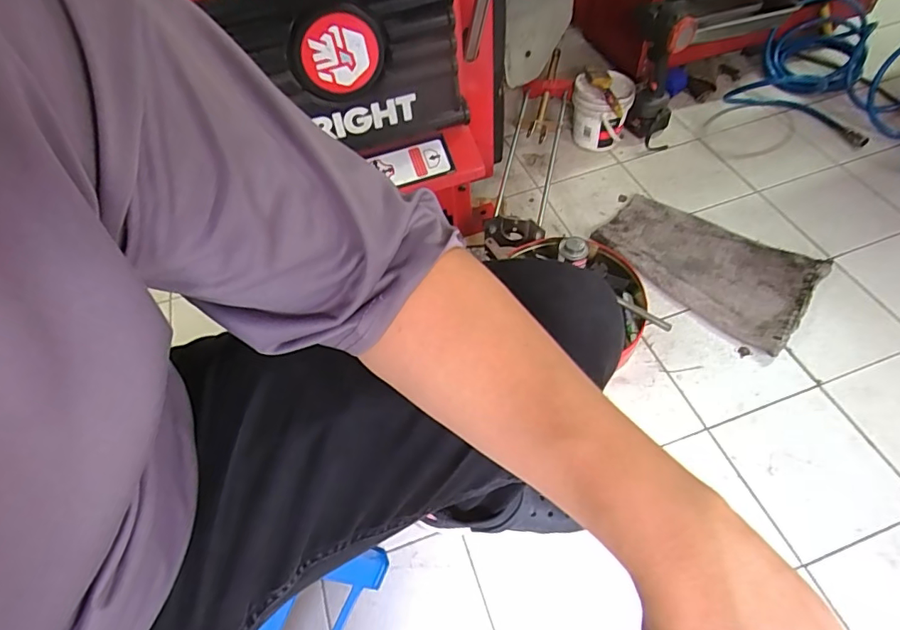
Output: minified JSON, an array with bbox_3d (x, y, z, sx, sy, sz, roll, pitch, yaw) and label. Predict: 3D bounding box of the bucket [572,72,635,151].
[{"bbox_3d":[0.337,-0.452,1.125,0.126,0.142,0.132,11,56,13],"label":"bucket"}]

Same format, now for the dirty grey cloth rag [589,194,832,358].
[{"bbox_3d":[0.463,-0.097,0.932,0.363,0.025,0.224,33,64,26],"label":"dirty grey cloth rag"}]

